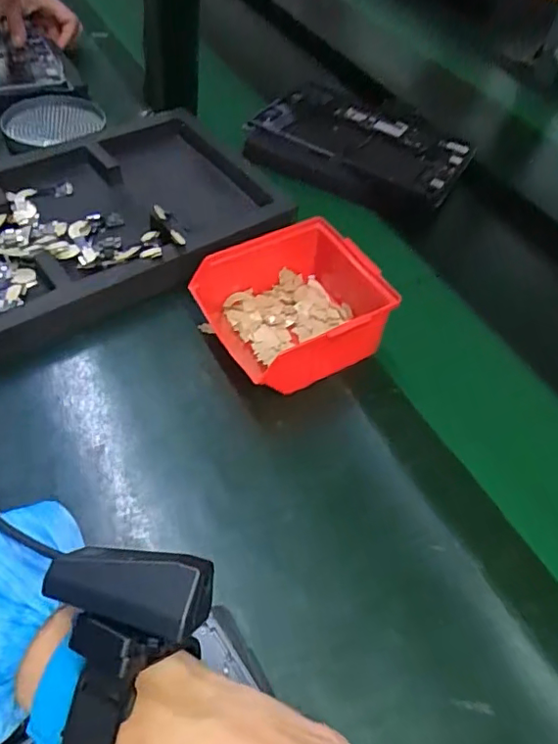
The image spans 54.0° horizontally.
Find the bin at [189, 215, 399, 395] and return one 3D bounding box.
[{"bbox_3d":[0.018,-0.054,0.470,0.142,0.069,0.126,-24,59,-20],"label":"bin"}]

